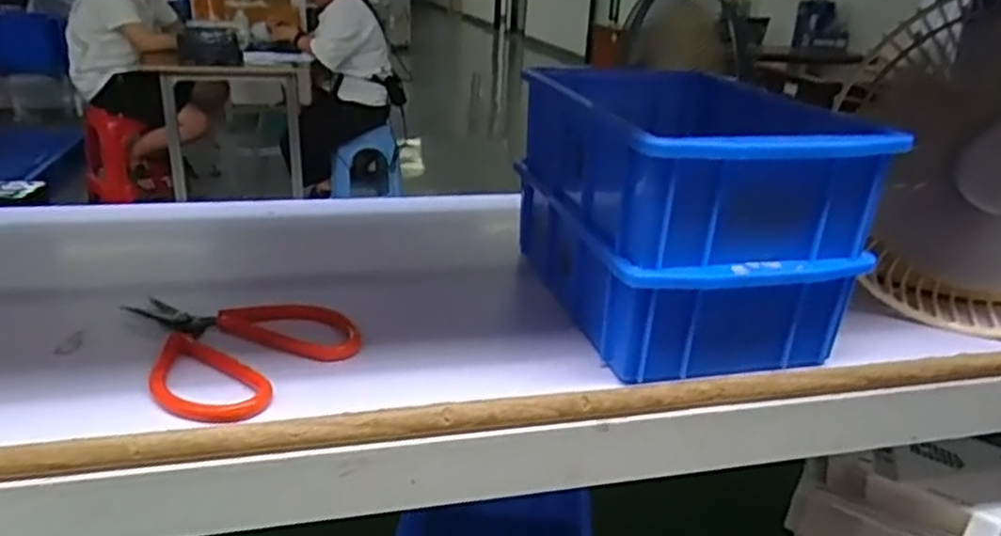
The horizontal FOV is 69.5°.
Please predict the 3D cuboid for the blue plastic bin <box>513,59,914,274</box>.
[{"bbox_3d":[0.100,-0.061,0.400,0.132,0.070,0.187,-5,24,-17],"label":"blue plastic bin"}]

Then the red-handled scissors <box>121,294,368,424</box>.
[{"bbox_3d":[-0.129,0.035,0.363,0.095,0.013,0.116,-15,29,-35],"label":"red-handled scissors"}]

